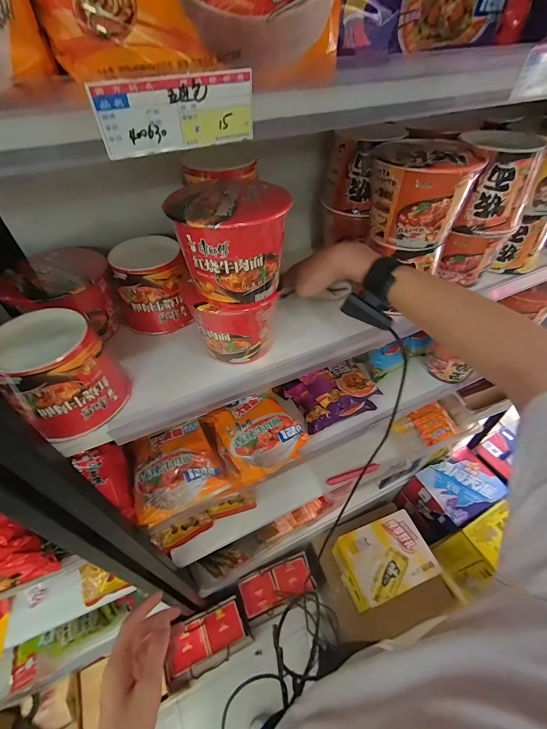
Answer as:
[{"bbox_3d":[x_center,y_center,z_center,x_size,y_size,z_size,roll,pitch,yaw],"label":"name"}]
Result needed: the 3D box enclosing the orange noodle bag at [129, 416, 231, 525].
[{"bbox_3d":[-0.184,0.193,0.603,0.154,0.053,0.143,-17,50,-16],"label":"orange noodle bag"}]

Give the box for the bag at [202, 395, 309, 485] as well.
[{"bbox_3d":[-0.028,0.134,0.648,0.151,0.042,0.160,-23,52,-20],"label":"bag"}]

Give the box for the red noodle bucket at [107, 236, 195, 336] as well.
[{"bbox_3d":[-0.188,-0.123,0.501,0.104,0.110,0.101,-18,50,-17],"label":"red noodle bucket"}]

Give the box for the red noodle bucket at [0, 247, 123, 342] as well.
[{"bbox_3d":[-0.300,-0.097,0.472,0.126,0.093,0.132,0,48,0],"label":"red noodle bucket"}]

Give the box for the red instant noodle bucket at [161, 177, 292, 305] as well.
[{"bbox_3d":[-0.047,-0.141,0.369,0.122,0.099,0.106,-22,52,-19],"label":"red instant noodle bucket"}]

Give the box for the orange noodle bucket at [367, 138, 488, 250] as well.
[{"bbox_3d":[0.200,-0.241,0.459,0.134,0.109,0.116,16,49,14],"label":"orange noodle bucket"}]

